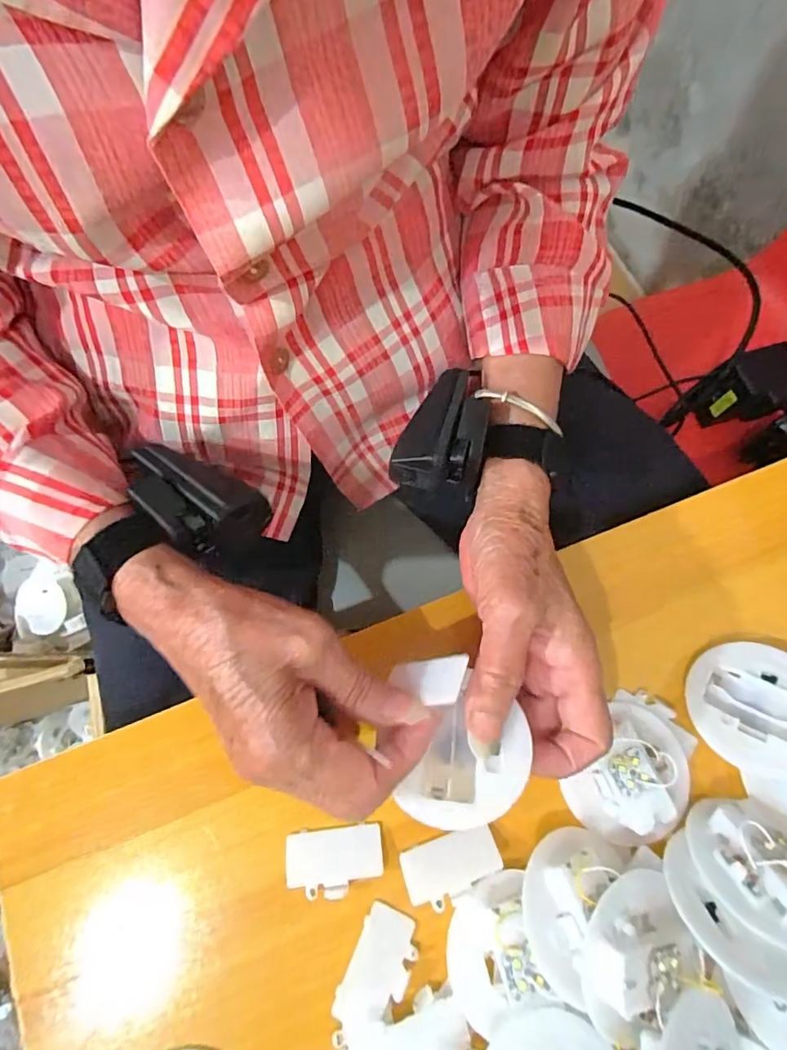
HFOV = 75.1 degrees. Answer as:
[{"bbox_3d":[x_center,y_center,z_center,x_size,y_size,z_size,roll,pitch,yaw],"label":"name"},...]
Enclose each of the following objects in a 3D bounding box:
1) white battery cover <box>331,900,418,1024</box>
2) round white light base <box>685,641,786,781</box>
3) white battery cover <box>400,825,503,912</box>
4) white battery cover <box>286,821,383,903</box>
[{"bbox_3d":[-0.007,0.211,0.244,0.027,0.007,0.046,24,75,8],"label":"white battery cover"},{"bbox_3d":[0.191,0.096,0.271,0.065,0.018,0.065,-6,58,10],"label":"round white light base"},{"bbox_3d":[0.029,0.169,0.254,0.048,0.004,0.027,-21,44,-3],"label":"white battery cover"},{"bbox_3d":[-0.030,0.169,0.257,0.048,0.007,0.029,-7,73,-1],"label":"white battery cover"}]

